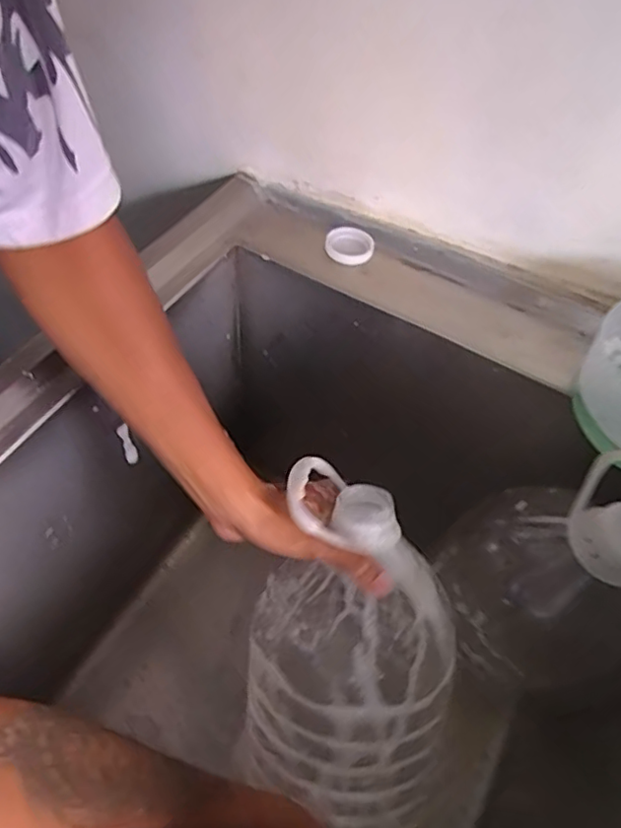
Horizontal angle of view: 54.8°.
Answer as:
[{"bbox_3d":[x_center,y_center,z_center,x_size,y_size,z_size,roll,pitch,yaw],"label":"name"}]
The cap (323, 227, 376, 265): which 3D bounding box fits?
[{"bbox_3d":[0.037,-0.159,0.571,0.044,0.011,0.042,2,53,-3],"label":"cap"}]

